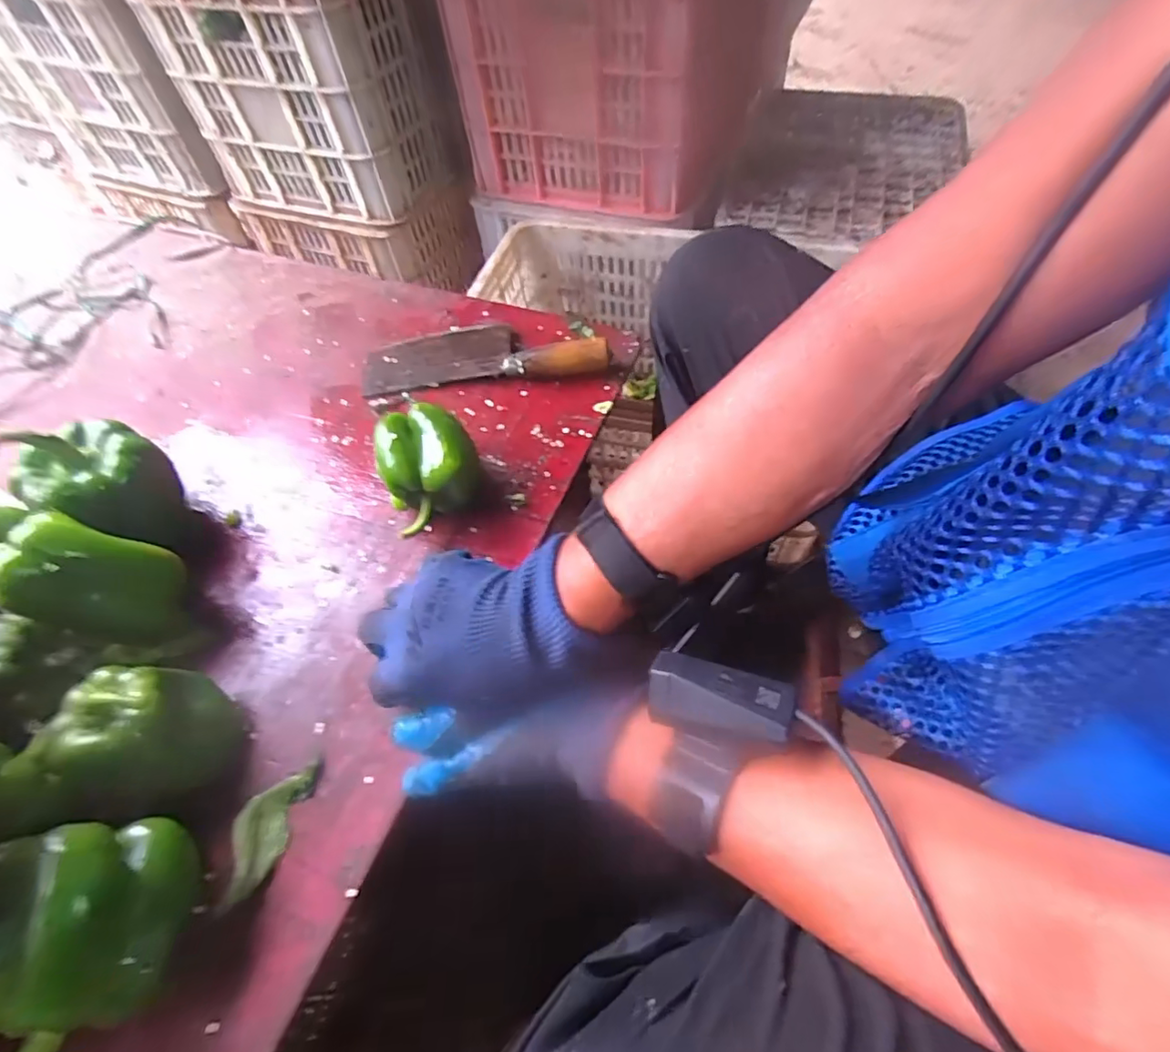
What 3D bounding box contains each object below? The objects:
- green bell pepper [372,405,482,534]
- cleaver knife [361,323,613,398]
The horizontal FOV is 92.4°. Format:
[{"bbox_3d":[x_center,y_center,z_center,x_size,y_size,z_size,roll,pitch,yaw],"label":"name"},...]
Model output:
[{"bbox_3d":[-0.126,-0.045,0.449,0.080,0.075,0.078,-31,61,-16],"label":"green bell pepper"},{"bbox_3d":[-0.102,-0.180,0.558,0.241,0.035,0.086,-3,57,1],"label":"cleaver knife"}]

